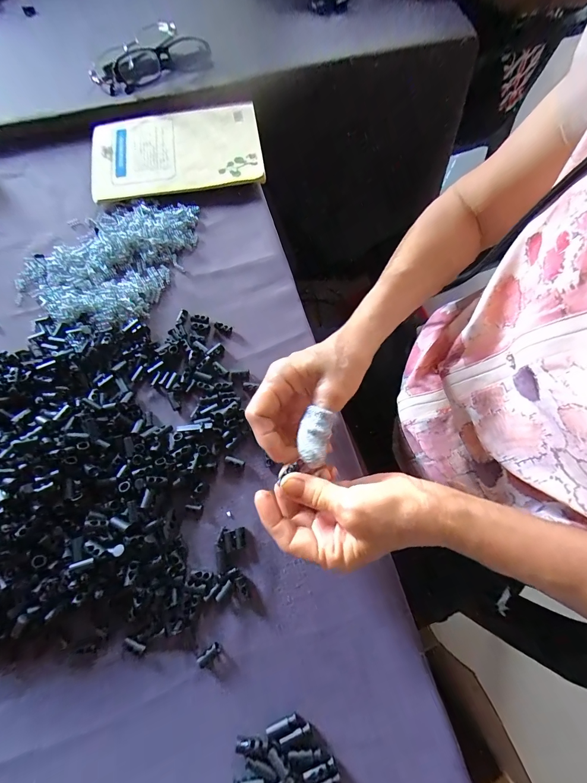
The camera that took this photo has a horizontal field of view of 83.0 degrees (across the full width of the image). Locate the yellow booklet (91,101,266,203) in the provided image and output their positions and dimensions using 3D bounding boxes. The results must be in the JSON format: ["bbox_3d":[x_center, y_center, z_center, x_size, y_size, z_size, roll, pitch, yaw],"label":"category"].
[{"bbox_3d":[-0.144,-0.304,0.412,0.200,0.016,0.141,-9,73,-2],"label":"yellow booklet"}]

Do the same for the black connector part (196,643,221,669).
[{"bbox_3d":[-0.068,0.212,0.266,0.019,0.008,0.009,-38,76,-10],"label":"black connector part"}]

